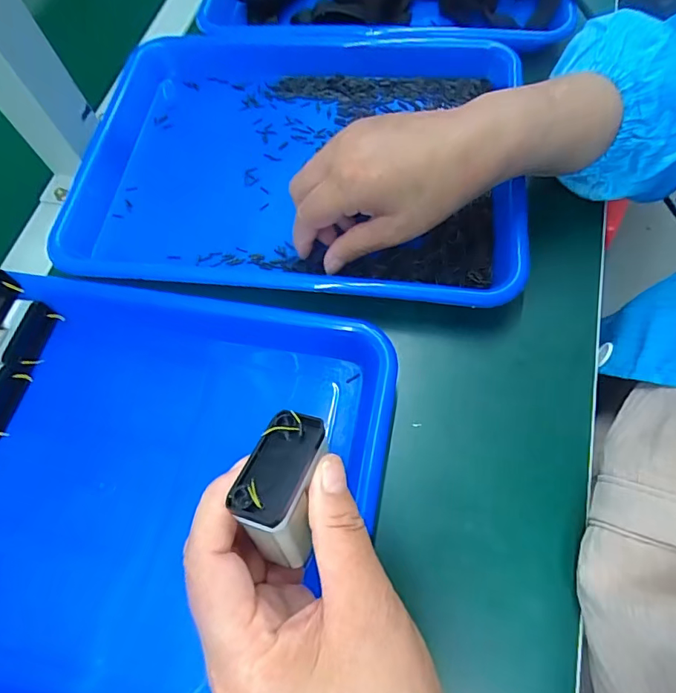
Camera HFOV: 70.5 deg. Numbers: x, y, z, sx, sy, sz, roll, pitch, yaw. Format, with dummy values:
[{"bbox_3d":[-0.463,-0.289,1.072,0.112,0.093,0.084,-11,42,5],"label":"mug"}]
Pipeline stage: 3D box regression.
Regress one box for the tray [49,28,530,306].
[{"bbox_3d":[-0.039,-0.150,0.376,0.344,0.042,0.254,6,64,5],"label":"tray"}]

